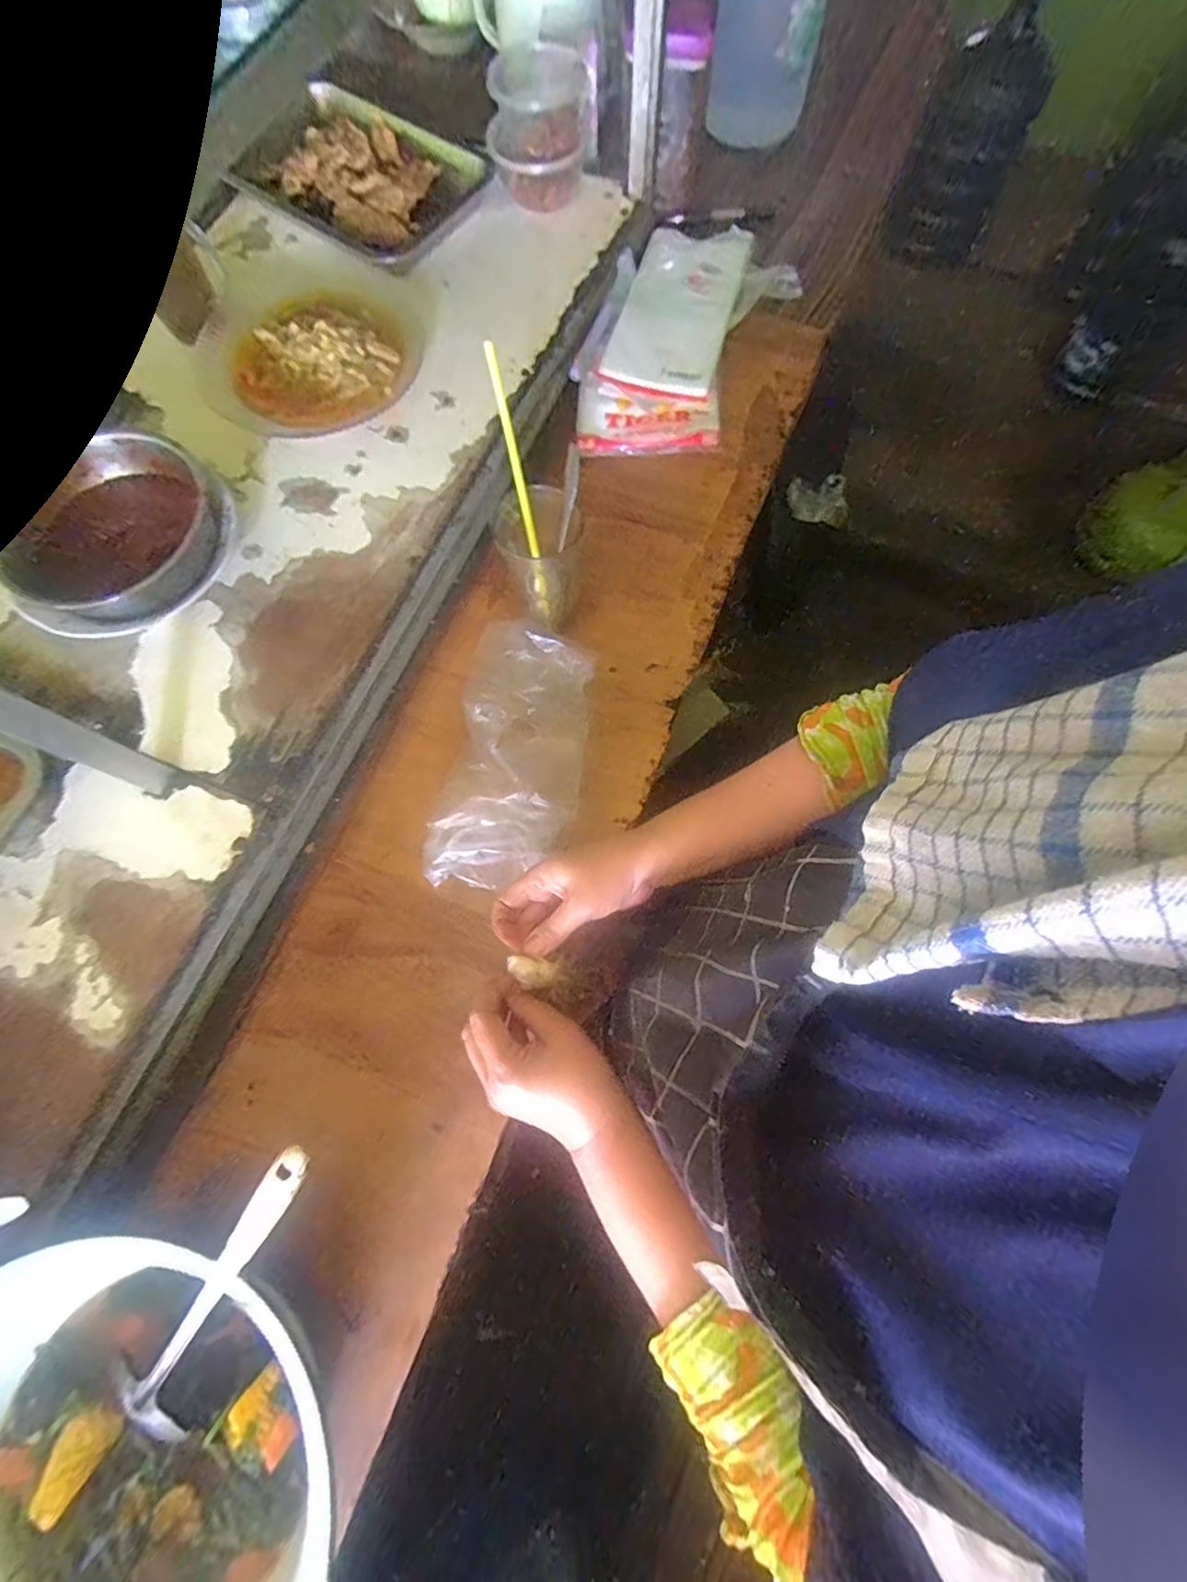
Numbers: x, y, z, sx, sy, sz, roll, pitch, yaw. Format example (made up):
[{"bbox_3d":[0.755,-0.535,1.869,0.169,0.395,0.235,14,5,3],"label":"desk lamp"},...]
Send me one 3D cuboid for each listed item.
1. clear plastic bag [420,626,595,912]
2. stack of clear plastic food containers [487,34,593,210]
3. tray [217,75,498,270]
[{"bbox_3d":[-0.071,-0.031,0.505,0.118,0.055,0.250,7,75,2],"label":"clear plastic bag"},{"bbox_3d":[-0.059,-0.755,0.646,0.117,0.099,0.120,2,75,1],"label":"stack of clear plastic food containers"},{"bbox_3d":[-0.279,-0.738,0.675,0.263,0.040,0.195,32,78,8],"label":"tray"}]

